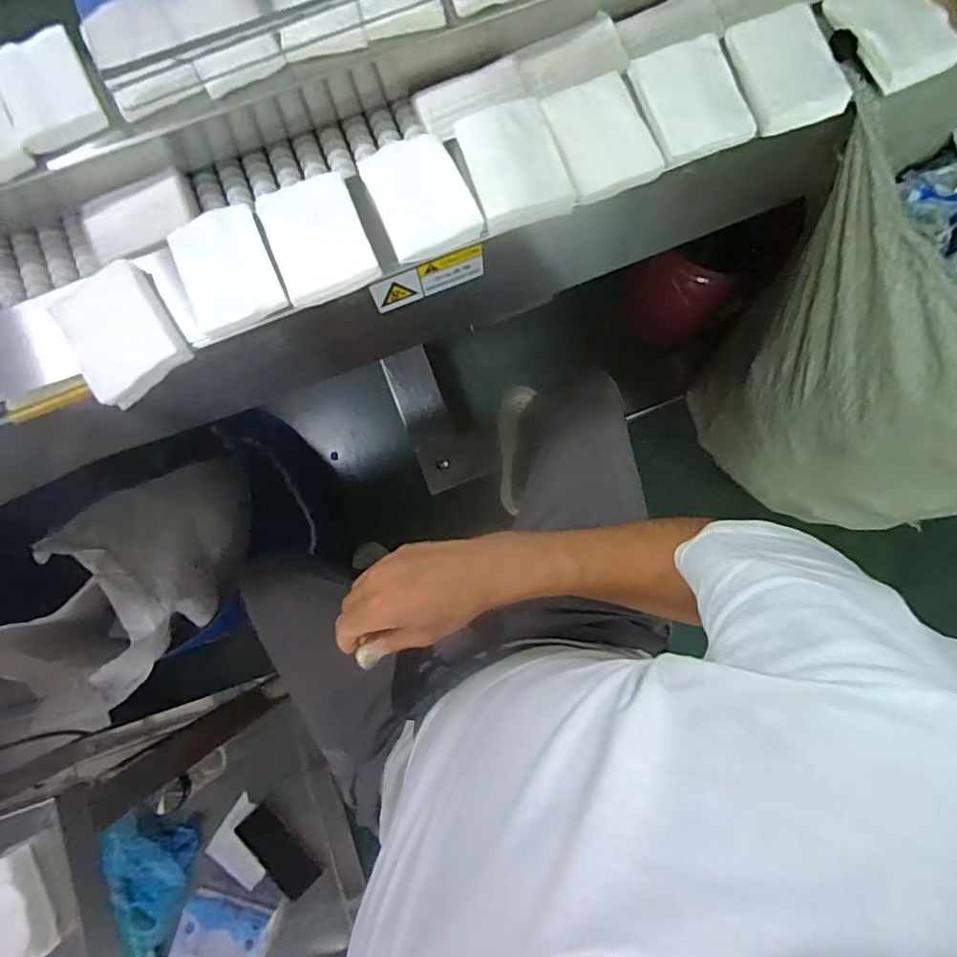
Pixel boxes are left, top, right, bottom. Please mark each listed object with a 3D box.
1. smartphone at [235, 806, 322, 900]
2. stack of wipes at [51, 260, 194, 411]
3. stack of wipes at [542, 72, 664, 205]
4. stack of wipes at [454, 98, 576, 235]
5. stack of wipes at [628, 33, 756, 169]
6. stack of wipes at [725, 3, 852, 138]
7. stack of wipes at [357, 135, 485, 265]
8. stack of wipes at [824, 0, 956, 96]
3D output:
[{"bbox_3d":[-0.340,0.634,0.912,0.154,0.006,0.062,45,61,8],"label":"smartphone"},{"bbox_3d":[-0.286,-0.115,0.430,0.076,0.027,0.095,-33,83,-4],"label":"stack of wipes"},{"bbox_3d":[0.102,-0.286,0.447,0.078,0.007,0.103,-20,82,-2],"label":"stack of wipes"},{"bbox_3d":[0.030,-0.259,0.441,0.076,0.024,0.094,-17,82,-1],"label":"stack of wipes"},{"bbox_3d":[0.176,-0.318,0.445,0.074,0.015,0.102,-15,82,-1],"label":"stack of wipes"},{"bbox_3d":[0.258,-0.347,0.451,0.079,0.014,0.107,-15,82,-1],"label":"stack of wipes"},{"bbox_3d":[-0.049,-0.238,0.449,0.076,0.014,0.109,-23,82,-2],"label":"stack of wipes"},{"bbox_3d":[0.349,-0.380,0.449,0.074,0.016,0.101,-24,82,-2],"label":"stack of wipes"}]

